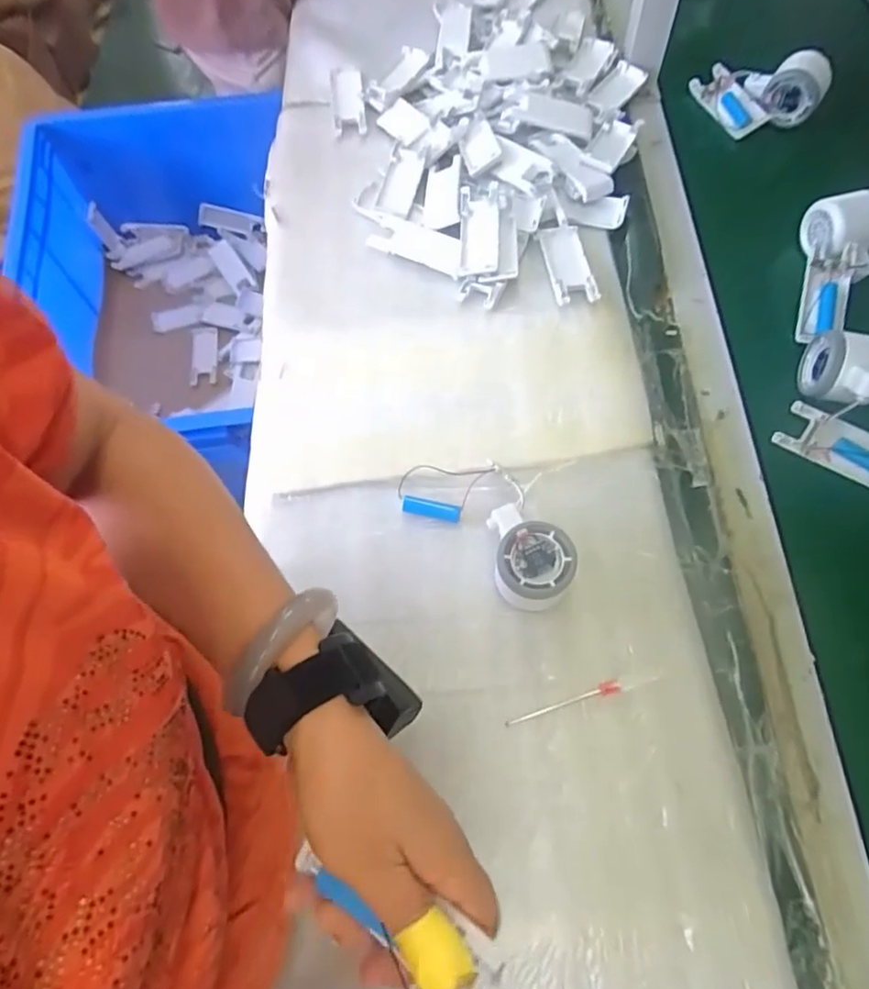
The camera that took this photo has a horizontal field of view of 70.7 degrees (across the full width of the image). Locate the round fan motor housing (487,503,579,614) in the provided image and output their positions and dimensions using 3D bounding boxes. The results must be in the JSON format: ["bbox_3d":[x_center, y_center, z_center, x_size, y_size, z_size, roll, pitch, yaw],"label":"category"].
[{"bbox_3d":[0.075,0.046,0.481,0.058,0.048,0.083,-7,66,0],"label":"round fan motor housing"}]

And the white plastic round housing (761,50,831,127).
[{"bbox_3d":[0.429,-0.482,0.726,0.061,0.049,0.071,24,70,13],"label":"white plastic round housing"}]

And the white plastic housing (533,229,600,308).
[{"bbox_3d":[0.132,-0.232,0.618,0.042,0.020,0.104,-6,66,1],"label":"white plastic housing"}]

